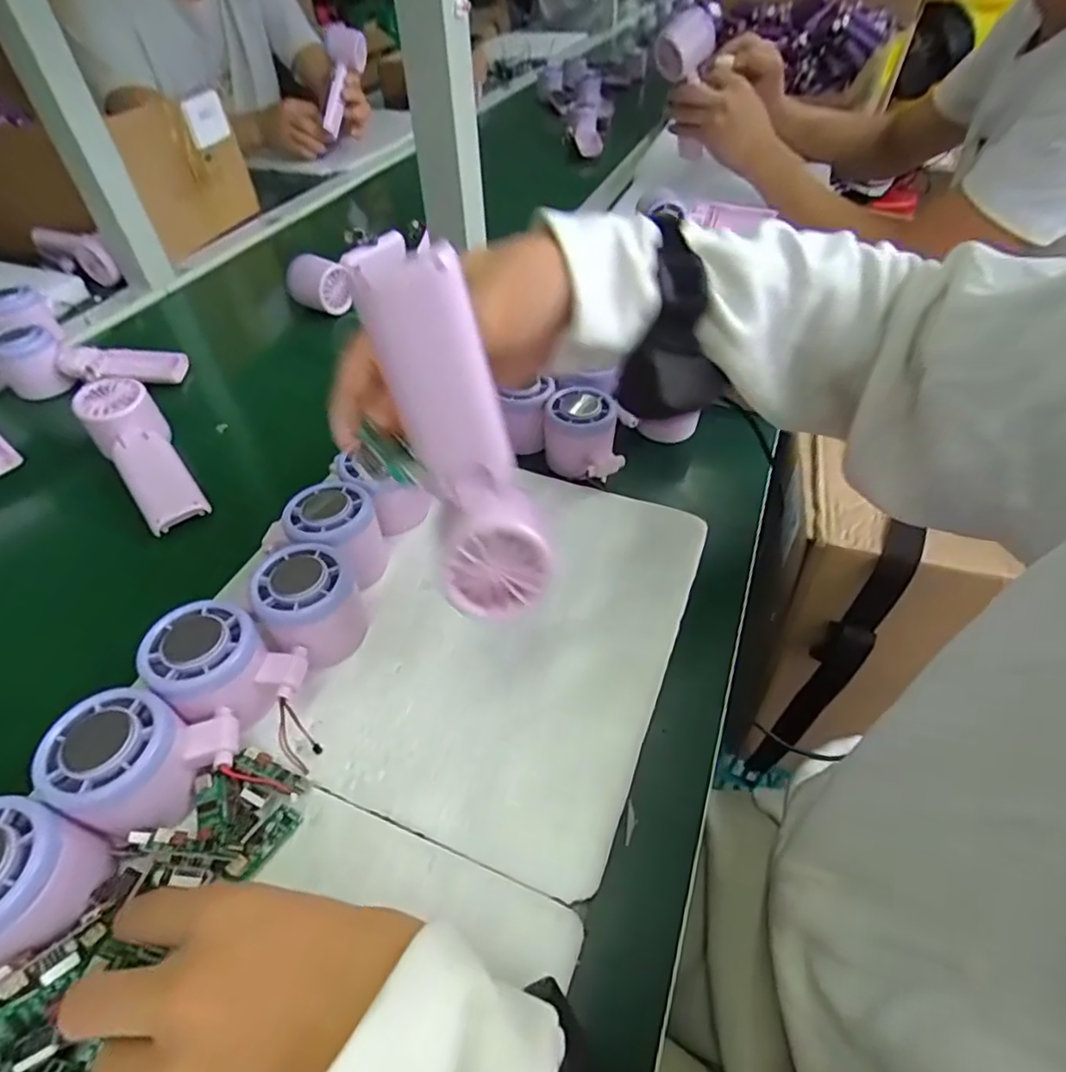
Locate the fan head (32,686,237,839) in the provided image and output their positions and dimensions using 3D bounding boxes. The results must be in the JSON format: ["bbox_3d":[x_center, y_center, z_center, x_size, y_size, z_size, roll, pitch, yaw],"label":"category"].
[{"bbox_3d":[-0.186,0.107,0.286,0.071,0.047,0.059,5,47,6],"label":"fan head"}]

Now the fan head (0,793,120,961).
[{"bbox_3d":[-0.221,0.145,0.251,0.053,0.044,0.056,9,48,10],"label":"fan head"}]

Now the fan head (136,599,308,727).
[{"bbox_3d":[-0.164,0.072,0.321,0.068,0.052,0.060,24,52,22],"label":"fan head"}]

